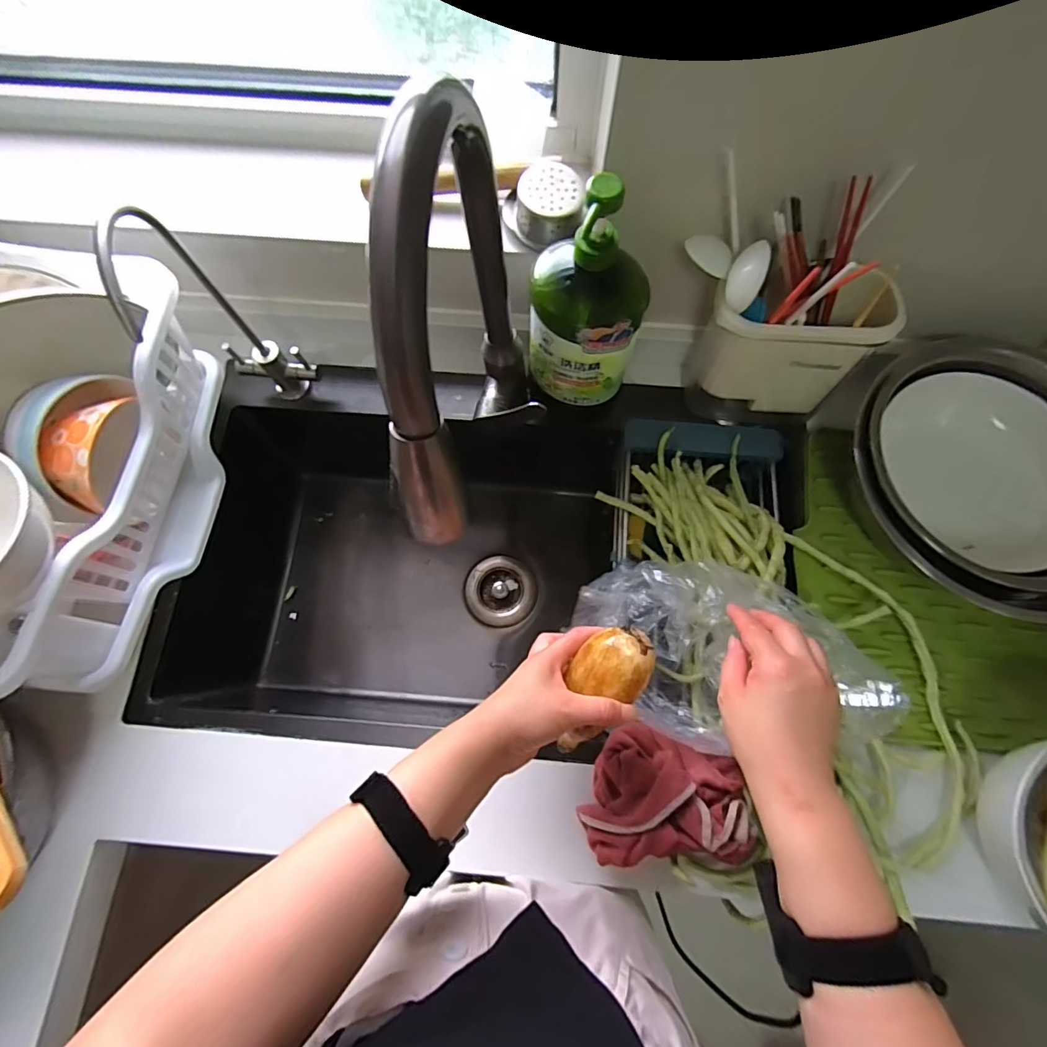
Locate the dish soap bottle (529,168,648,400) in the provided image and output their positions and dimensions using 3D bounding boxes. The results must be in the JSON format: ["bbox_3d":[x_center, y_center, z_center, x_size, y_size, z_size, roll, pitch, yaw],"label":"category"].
[{"bbox_3d":[0.059,-0.202,0.453,0.106,0.215,0.066,25,74,7],"label":"dish soap bottle"}]

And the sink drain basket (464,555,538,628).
[{"bbox_3d":[-0.035,0.107,0.764,0.108,0.044,0.108,0,73,-1],"label":"sink drain basket"}]

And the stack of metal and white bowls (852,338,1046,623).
[{"bbox_3d":[0.469,-0.042,0.518,0.246,0.117,0.245,5,73,1],"label":"stack of metal and white bowls"}]

